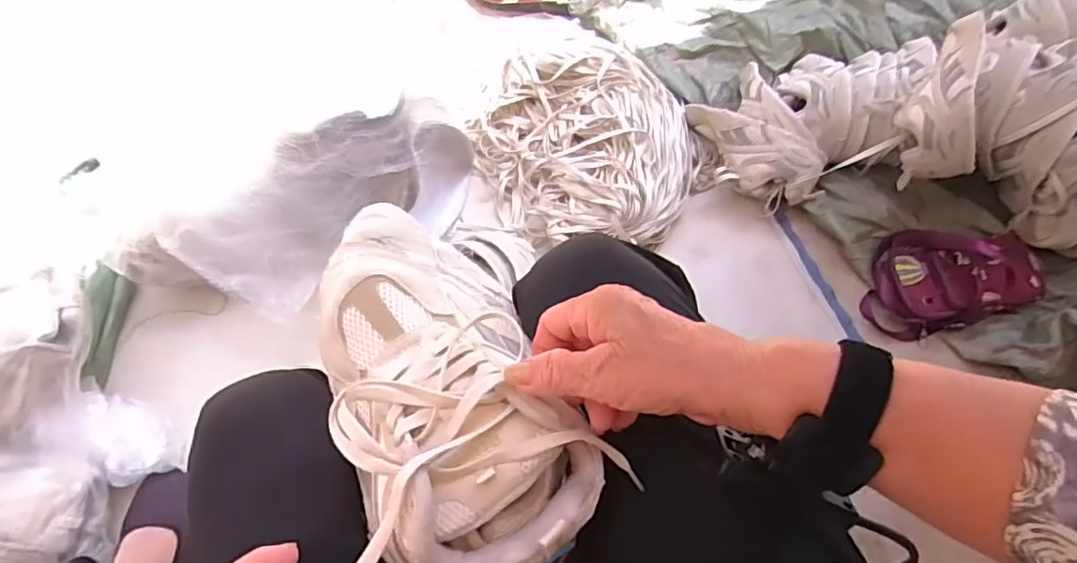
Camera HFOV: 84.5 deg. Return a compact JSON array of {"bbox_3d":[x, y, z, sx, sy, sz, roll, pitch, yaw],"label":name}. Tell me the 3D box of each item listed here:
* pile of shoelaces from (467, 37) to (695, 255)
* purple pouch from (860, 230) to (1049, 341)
[{"bbox_3d":[0.067,-0.226,0.886,0.349,0.091,0.369,6,73,0],"label":"pile of shoelaces"},{"bbox_3d":[0.583,-0.012,0.838,0.250,0.060,0.149,-12,74,-6],"label":"purple pouch"}]

